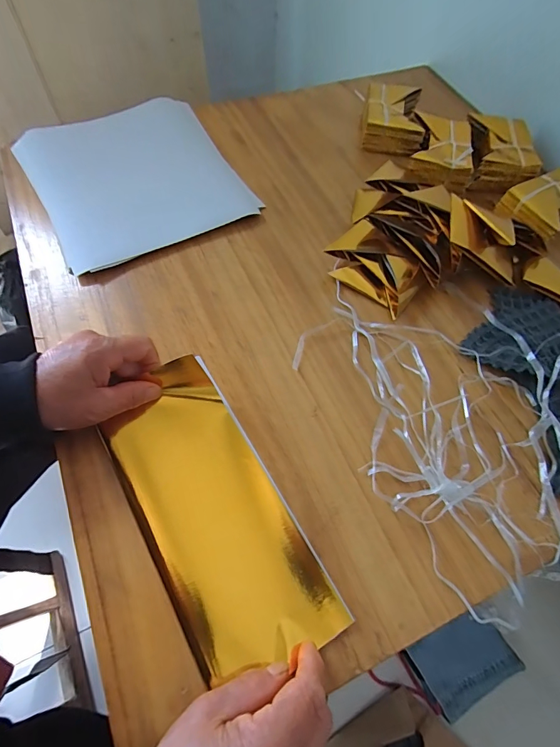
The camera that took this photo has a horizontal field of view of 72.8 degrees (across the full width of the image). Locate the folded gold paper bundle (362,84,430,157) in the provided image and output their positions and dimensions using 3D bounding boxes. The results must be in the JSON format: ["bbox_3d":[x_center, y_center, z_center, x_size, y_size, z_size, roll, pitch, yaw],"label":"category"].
[{"bbox_3d":[0.158,-0.353,0.529,0.092,0.041,0.106,11,63,2],"label":"folded gold paper bundle"}]

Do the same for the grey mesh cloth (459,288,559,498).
[{"bbox_3d":[0.257,-0.001,0.357,0.118,0.030,0.197,-17,66,-12],"label":"grey mesh cloth"}]

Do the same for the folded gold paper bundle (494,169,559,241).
[{"bbox_3d":[0.332,-0.204,0.461,0.122,0.034,0.075,-26,68,-16],"label":"folded gold paper bundle"}]

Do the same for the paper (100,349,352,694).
[{"bbox_3d":[-0.052,0.103,0.289,0.103,0.034,0.222,-28,71,-17],"label":"paper"}]

